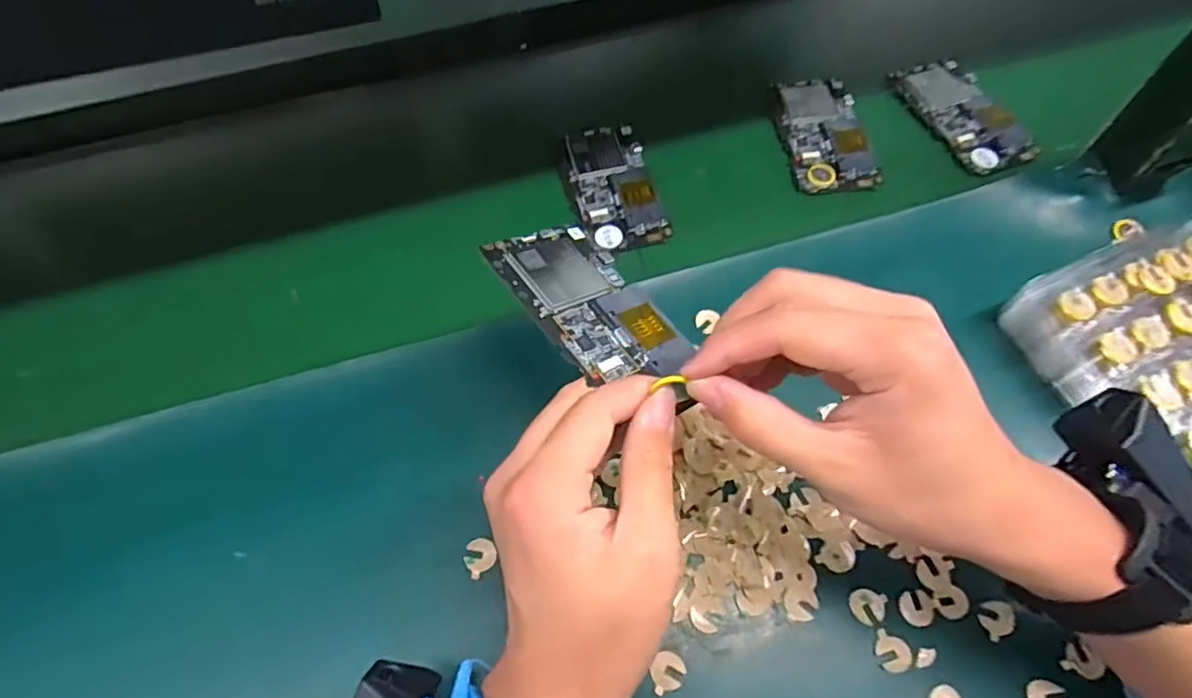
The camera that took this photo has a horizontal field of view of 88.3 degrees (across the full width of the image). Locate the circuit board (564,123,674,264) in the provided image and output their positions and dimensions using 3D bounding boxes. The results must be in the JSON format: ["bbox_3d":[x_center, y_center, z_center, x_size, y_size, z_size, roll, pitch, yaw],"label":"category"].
[{"bbox_3d":[0.014,-0.127,0.479,0.060,0.010,0.127,-12,62,-5],"label":"circuit board"}]

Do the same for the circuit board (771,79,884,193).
[{"bbox_3d":[0.184,-0.178,0.496,0.066,0.007,0.123,-4,61,-1],"label":"circuit board"}]

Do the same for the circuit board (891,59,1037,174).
[{"bbox_3d":[0.299,-0.196,0.502,0.065,0.012,0.126,-17,62,-8],"label":"circuit board"}]

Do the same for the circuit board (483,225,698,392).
[{"bbox_3d":[-0.003,-0.024,0.310,0.065,0.005,0.104,-24,65,-35],"label":"circuit board"}]

